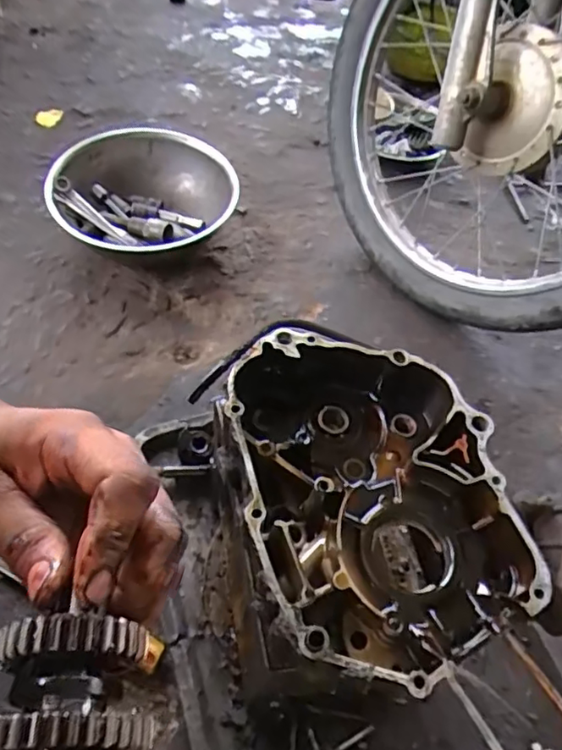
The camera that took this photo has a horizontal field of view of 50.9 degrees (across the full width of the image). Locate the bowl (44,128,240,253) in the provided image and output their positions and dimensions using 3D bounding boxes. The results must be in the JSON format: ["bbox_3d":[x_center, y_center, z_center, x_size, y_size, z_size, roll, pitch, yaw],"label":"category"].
[{"bbox_3d":[-0.211,-0.259,0.892,0.253,0.097,0.253,3,53,-4],"label":"bowl"}]

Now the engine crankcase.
[{"bbox_3d":[0.059,0.080,0.412,0.177,0.065,0.249,-9,55,-12],"label":"engine crankcase"}]

